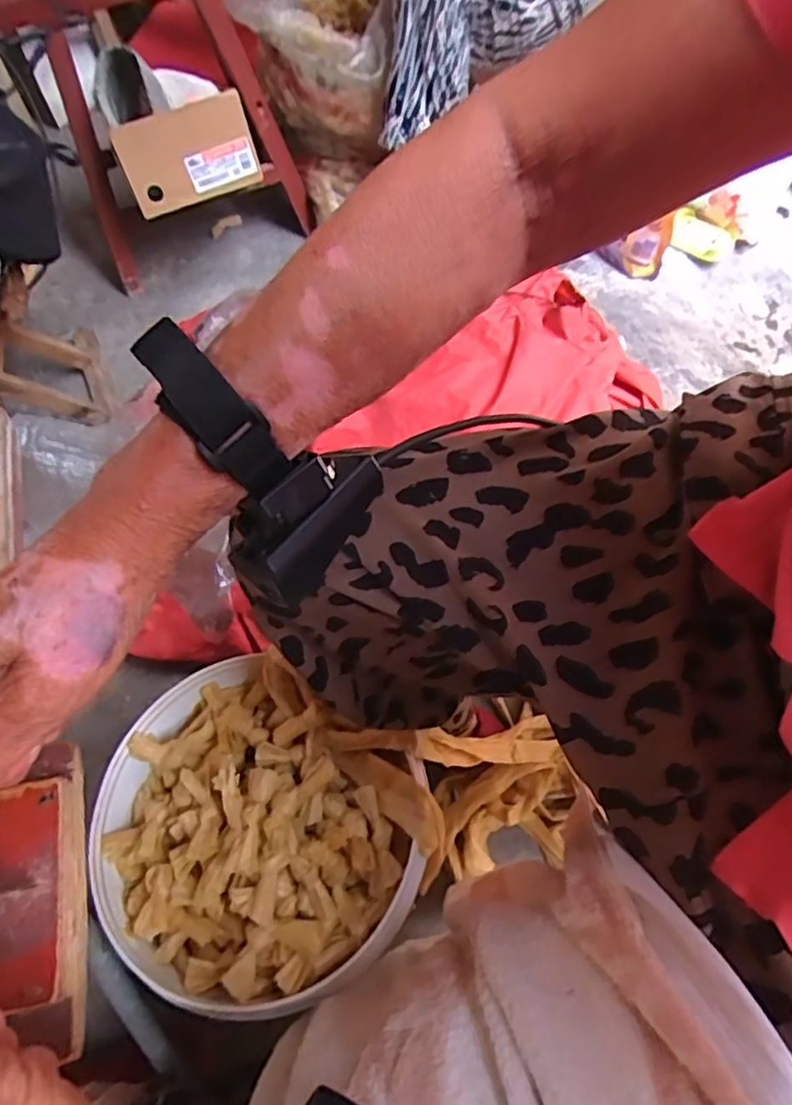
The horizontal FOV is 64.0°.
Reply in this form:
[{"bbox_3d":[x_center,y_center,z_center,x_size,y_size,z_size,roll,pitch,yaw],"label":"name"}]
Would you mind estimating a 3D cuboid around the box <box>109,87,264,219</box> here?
[{"bbox_3d":[-0.319,-0.613,0.983,0.201,0.134,0.030,-27,62,-11],"label":"box"}]

